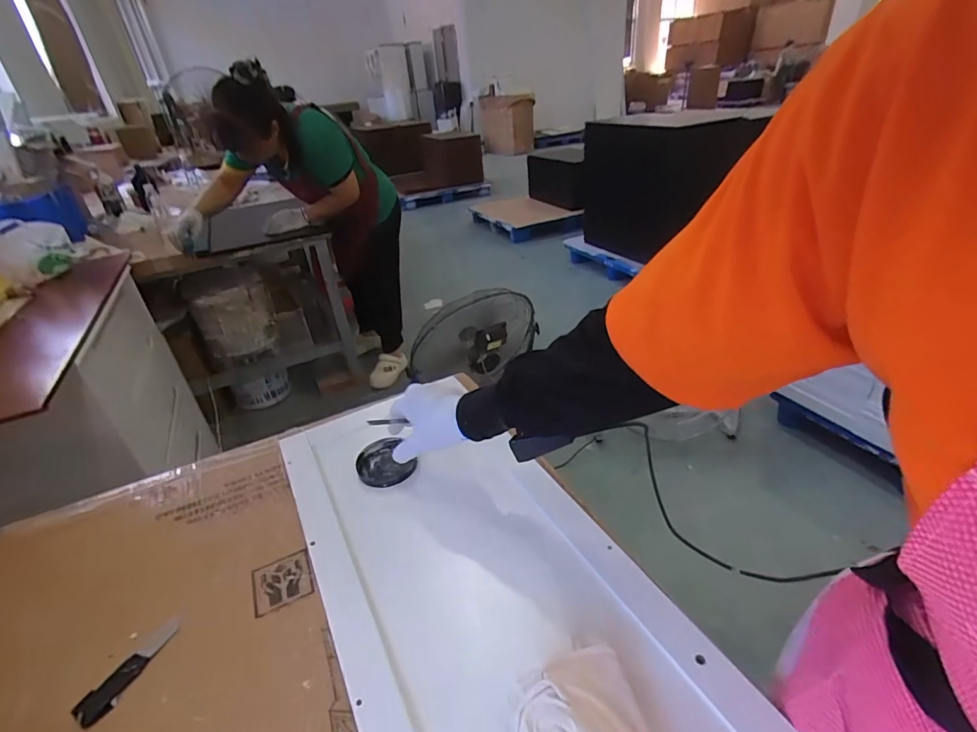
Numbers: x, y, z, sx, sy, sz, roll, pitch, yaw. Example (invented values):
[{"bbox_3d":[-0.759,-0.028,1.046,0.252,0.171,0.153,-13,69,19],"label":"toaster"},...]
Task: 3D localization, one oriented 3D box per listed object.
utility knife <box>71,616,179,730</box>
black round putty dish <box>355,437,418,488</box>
[{"bbox_3d":[-0.344,0.292,0.454,0.029,0.004,0.098,12,35,21],"label":"utility knife"},{"bbox_3d":[-0.143,0.130,0.645,0.075,0.016,0.085,-13,33,-17],"label":"black round putty dish"}]

